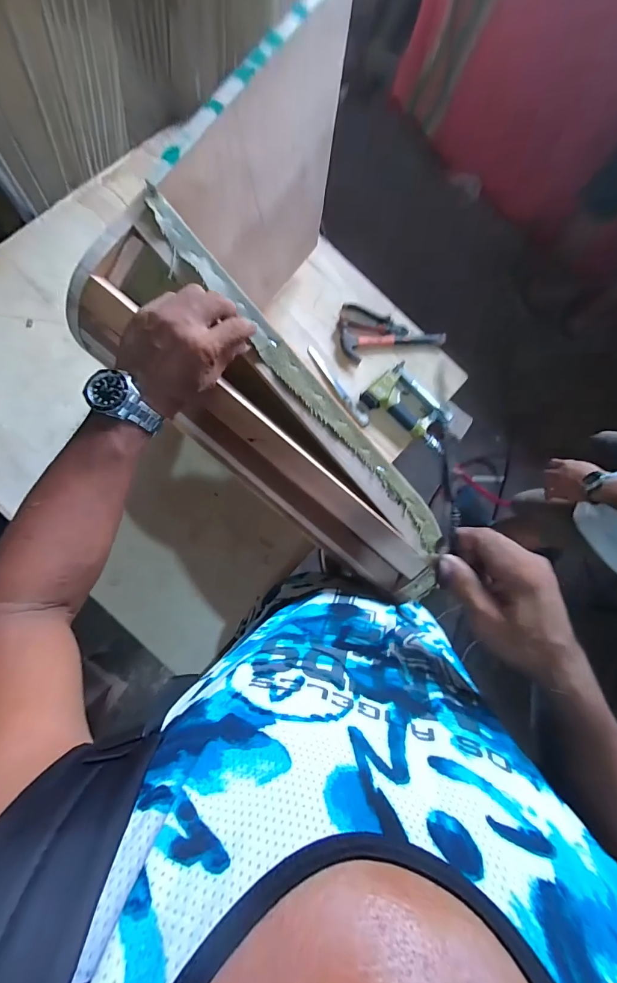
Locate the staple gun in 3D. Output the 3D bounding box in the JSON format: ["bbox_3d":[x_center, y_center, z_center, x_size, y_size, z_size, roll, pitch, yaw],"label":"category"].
[{"bbox_3d":[0.257,-0.210,0.924,0.236,0.048,0.142,35,80,-1],"label":"staple gun"}]

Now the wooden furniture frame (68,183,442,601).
[{"bbox_3d":[-0.050,-0.083,0.445,0.155,0.070,0.514,-44,91,-10],"label":"wooden furniture frame"}]

